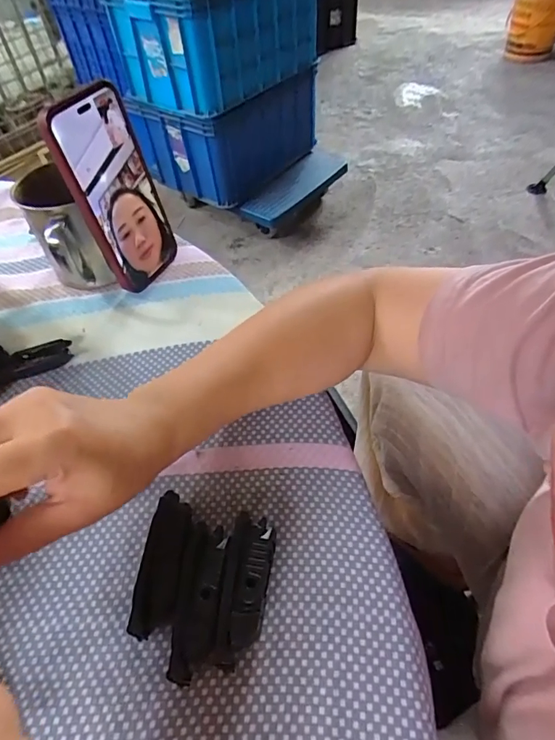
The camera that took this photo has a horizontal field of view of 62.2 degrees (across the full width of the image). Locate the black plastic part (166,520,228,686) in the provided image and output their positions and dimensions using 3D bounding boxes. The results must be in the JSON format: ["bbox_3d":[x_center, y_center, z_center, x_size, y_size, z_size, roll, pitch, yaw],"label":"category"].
[{"bbox_3d":[-0.042,0.127,0.255,0.022,0.021,0.077,2,52,4],"label":"black plastic part"}]

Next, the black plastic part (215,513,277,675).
[{"bbox_3d":[-0.017,0.122,0.258,0.025,0.021,0.076,4,52,6],"label":"black plastic part"}]

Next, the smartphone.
[{"bbox_3d":[-0.133,-0.150,0.393,0.012,0.161,0.079,16,54,26],"label":"smartphone"}]

